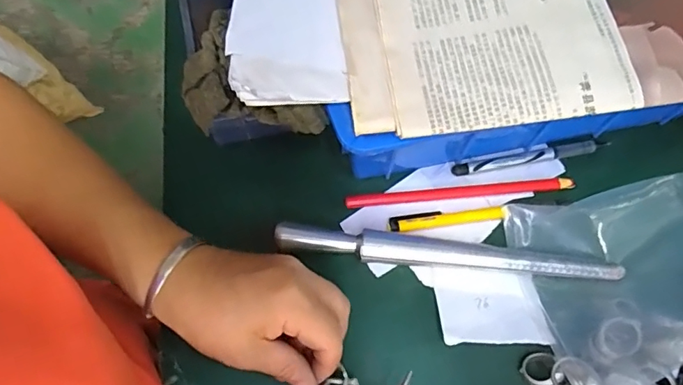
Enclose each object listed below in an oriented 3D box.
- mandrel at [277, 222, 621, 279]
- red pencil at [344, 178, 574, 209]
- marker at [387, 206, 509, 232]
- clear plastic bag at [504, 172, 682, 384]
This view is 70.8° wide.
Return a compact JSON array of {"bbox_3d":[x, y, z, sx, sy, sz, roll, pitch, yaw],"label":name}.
[{"bbox_3d":[0.074,0.041,0.333,0.236,0.016,0.019,4,70,2],"label":"mandrel"},{"bbox_3d":[0.087,0.001,0.357,0.166,0.010,0.011,-5,70,-1],"label":"red pencil"},{"bbox_3d":[0.077,0.018,0.350,0.084,0.008,0.013,-8,70,-2],"label":"marker"},{"bbox_3d":[0.232,0.052,0.326,0.204,0.025,0.132,-12,70,-4],"label":"clear plastic bag"}]

